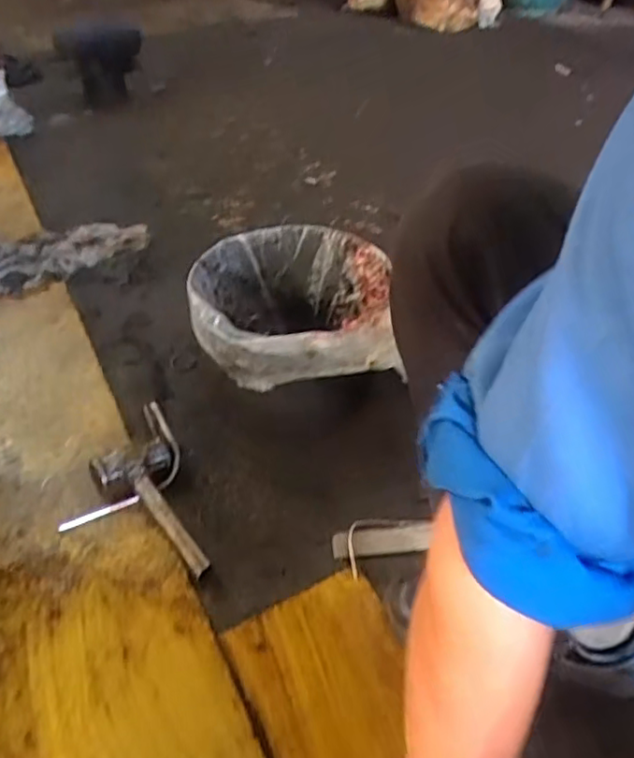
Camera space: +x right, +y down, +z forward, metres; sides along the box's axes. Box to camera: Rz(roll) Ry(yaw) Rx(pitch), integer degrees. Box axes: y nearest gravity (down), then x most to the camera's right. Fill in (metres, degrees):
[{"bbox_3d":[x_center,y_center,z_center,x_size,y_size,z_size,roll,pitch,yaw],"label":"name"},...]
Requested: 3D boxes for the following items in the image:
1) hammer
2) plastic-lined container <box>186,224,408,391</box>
[{"bbox_3d":[-0.211,0.164,0.752,0.101,0.045,0.204,-15,44,-19],"label":"hammer"},{"bbox_3d":[-0.032,-0.074,0.919,0.294,0.187,0.315,-3,43,-4],"label":"plastic-lined container"}]

